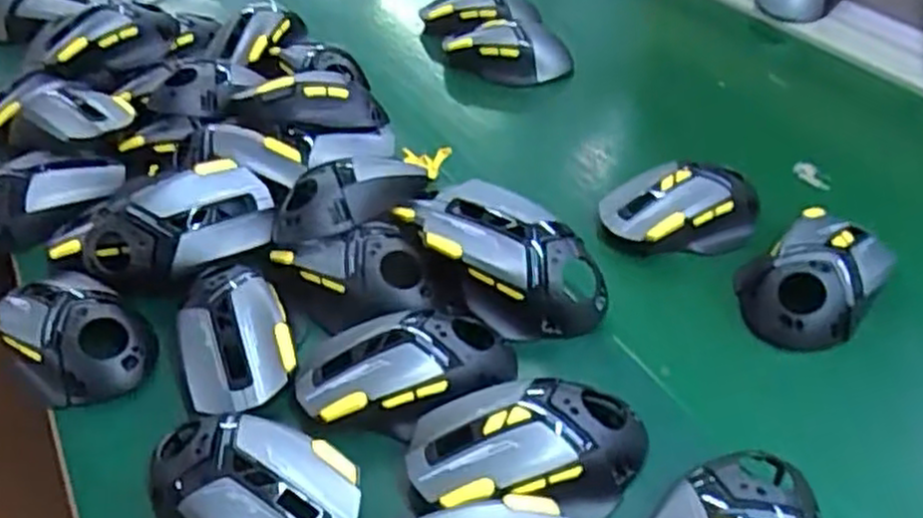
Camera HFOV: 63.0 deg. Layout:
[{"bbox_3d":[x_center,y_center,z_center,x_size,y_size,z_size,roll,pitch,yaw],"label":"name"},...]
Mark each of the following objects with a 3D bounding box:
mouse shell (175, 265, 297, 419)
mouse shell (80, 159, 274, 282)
[{"bbox_3d":[-0.131,0.044,0.433,0.059,0.032,0.090,-15,45,-14],"label":"mouse shell"},{"bbox_3d":[-0.184,-0.028,0.479,0.121,0.039,0.062,-10,43,-6],"label":"mouse shell"}]

